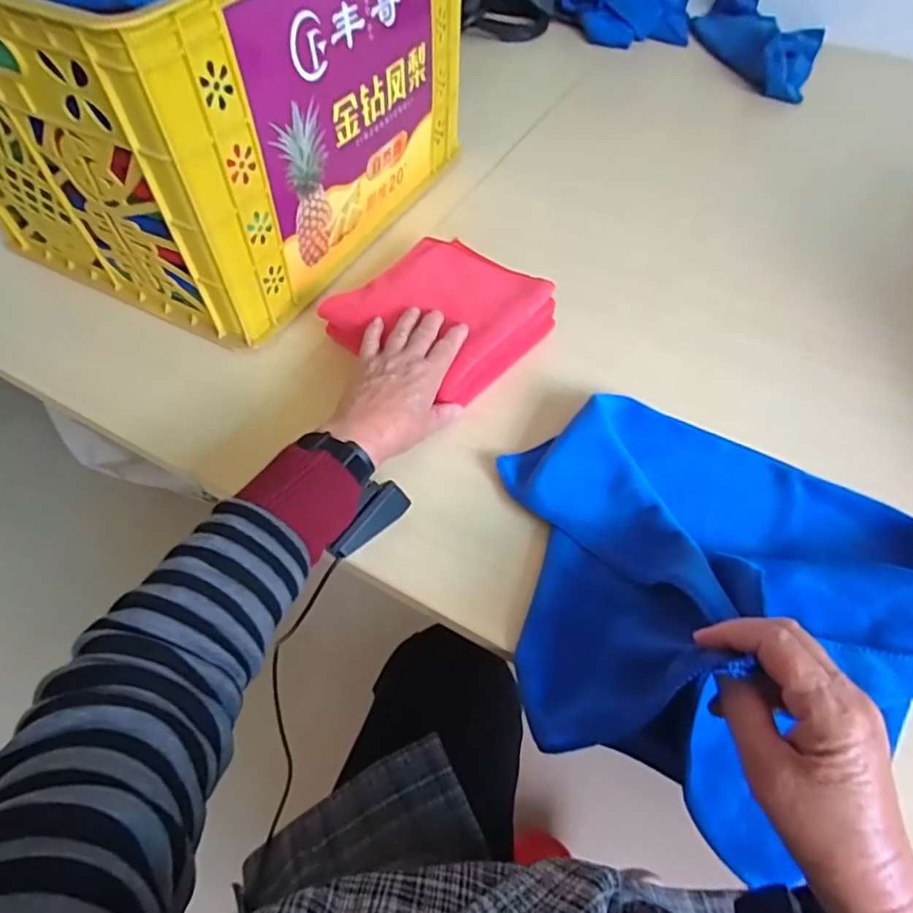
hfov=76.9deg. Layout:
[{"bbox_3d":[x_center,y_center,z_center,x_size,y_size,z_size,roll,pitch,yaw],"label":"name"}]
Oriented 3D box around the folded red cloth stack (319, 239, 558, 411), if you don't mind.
[{"bbox_3d":[-0.017,-0.143,0.582,0.175,0.049,0.179,35,63,21],"label":"folded red cloth stack"}]

